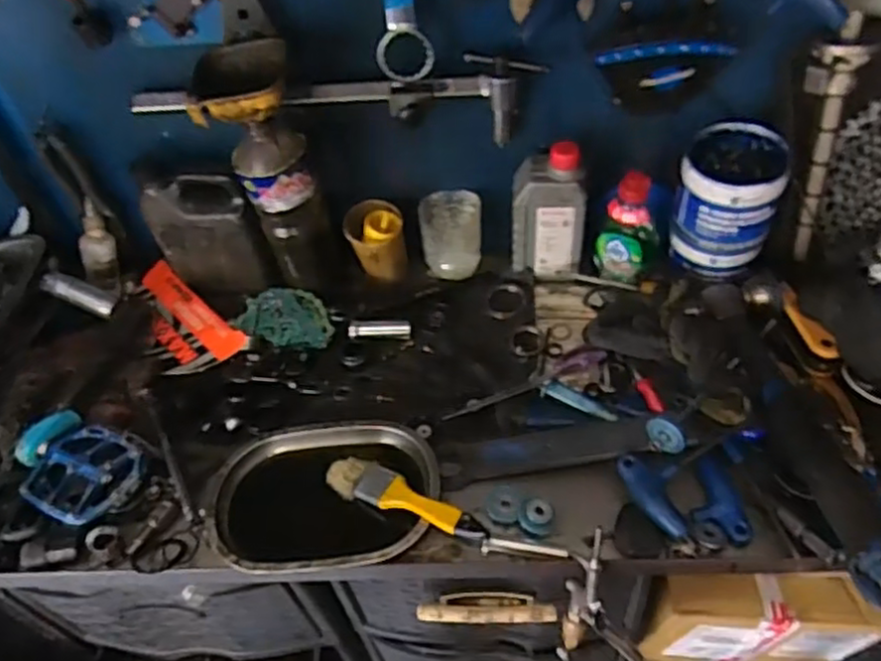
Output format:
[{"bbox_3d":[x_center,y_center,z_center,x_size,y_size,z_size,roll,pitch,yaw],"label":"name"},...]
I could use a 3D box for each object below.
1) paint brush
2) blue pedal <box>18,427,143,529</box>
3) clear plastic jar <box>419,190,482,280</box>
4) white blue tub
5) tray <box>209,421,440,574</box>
[{"bbox_3d":[-0.033,0.156,0.662,0.177,0.014,0.040,13,50,34],"label":"paint brush"},{"bbox_3d":[-0.358,0.140,0.710,0.102,0.030,0.102,28,57,27],"label":"blue pedal"},{"bbox_3d":[0.015,-0.120,0.872,0.071,0.094,0.068,-3,49,4],"label":"clear plastic jar"},{"bbox_3d":[0.307,-0.135,0.765,0.101,0.133,0.098,10,51,14],"label":"white blue tub"},{"bbox_3d":[-0.111,0.158,0.685,0.214,0.024,0.153,-8,49,0],"label":"tray"}]

